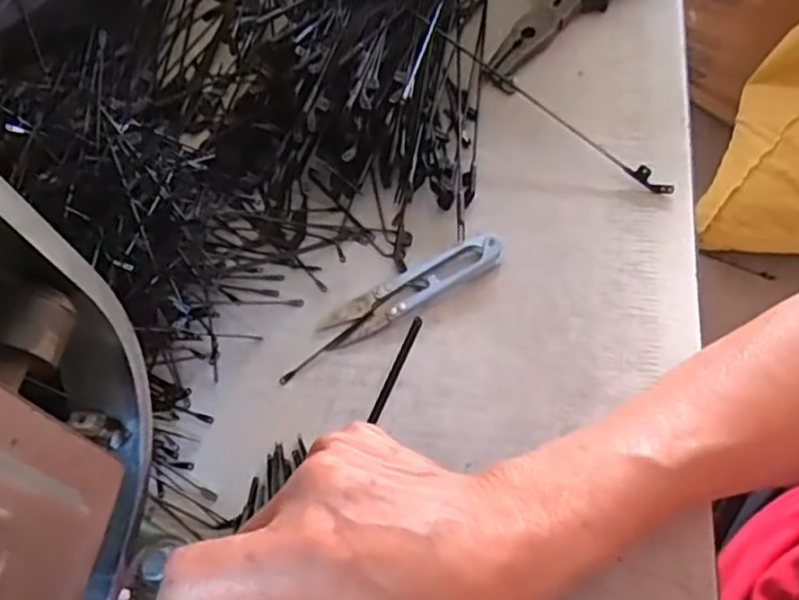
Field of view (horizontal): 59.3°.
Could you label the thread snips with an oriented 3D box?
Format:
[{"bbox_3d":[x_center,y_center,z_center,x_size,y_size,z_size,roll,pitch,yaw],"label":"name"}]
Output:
[{"bbox_3d":[0.007,-0.006,0.360,0.101,0.011,0.021,-27,63,-10],"label":"thread snips"}]

